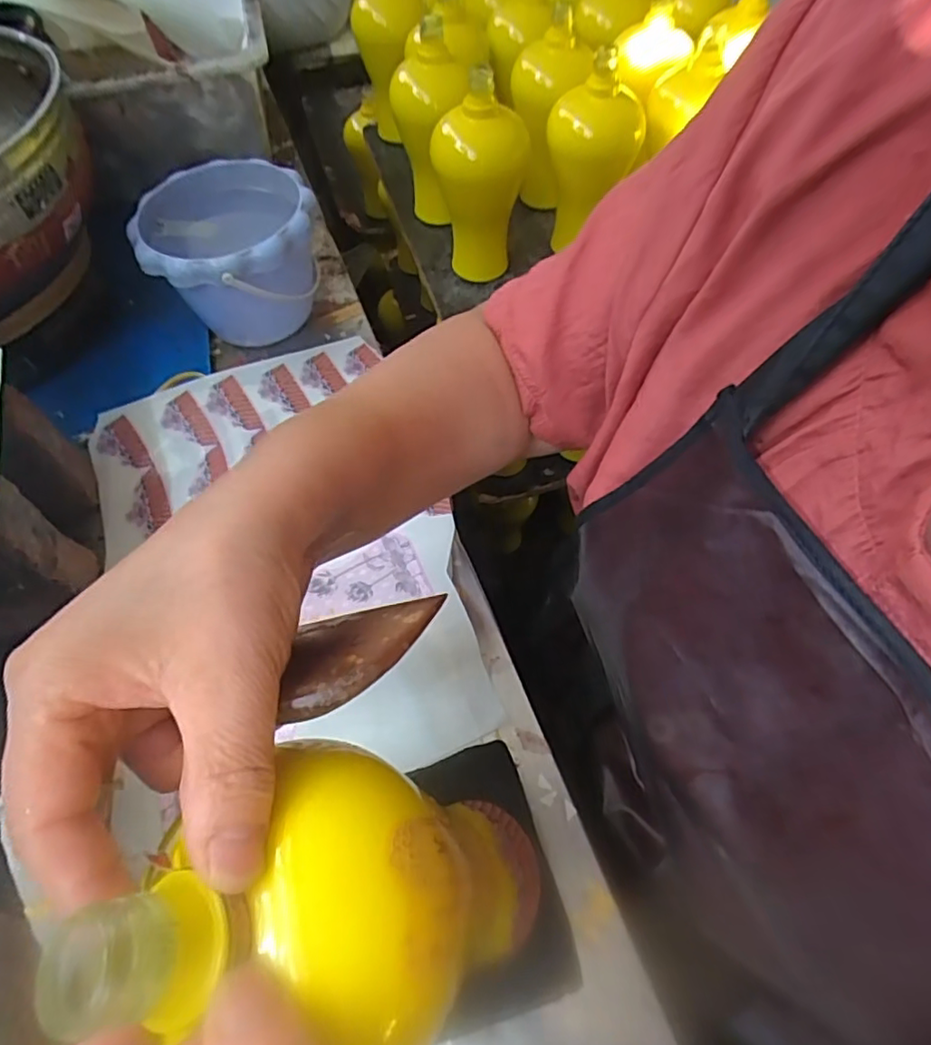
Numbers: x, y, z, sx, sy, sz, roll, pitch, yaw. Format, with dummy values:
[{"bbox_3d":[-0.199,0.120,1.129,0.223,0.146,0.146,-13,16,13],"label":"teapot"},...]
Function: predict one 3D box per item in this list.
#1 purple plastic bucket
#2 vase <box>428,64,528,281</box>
[{"bbox_3d":[-0.209,-0.243,0.559,0.143,0.111,0.156,0,57,0],"label":"purple plastic bucket"},{"bbox_3d":[0.018,-0.383,0.693,0.100,0.251,0.100,1,61,4],"label":"vase"}]

